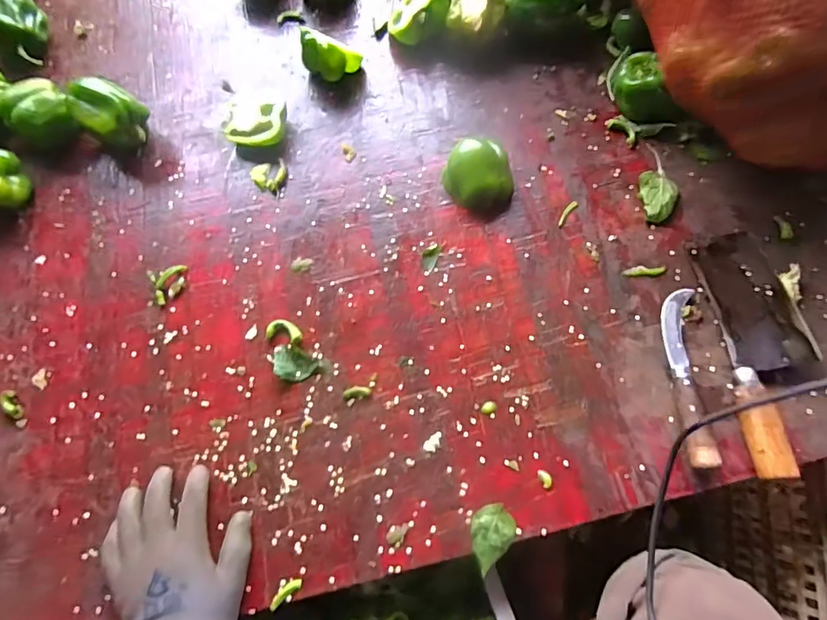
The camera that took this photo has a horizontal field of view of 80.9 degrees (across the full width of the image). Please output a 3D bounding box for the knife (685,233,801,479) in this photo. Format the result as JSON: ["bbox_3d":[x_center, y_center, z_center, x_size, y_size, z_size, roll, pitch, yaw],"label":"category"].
[{"bbox_3d":[0.339,0.033,0.476,0.070,0.035,0.245,-2,70,1],"label":"knife"}]

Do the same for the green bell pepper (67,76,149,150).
[{"bbox_3d":[-0.353,-0.227,0.570,0.077,0.076,0.063,33,73,9],"label":"green bell pepper"}]

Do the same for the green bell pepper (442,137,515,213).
[{"bbox_3d":[0.078,-0.155,0.546,0.080,0.043,0.079,-1,70,2],"label":"green bell pepper"}]

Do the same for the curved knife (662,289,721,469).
[{"bbox_3d":[0.266,0.059,0.470,0.031,0.029,0.179,5,70,4],"label":"curved knife"}]

